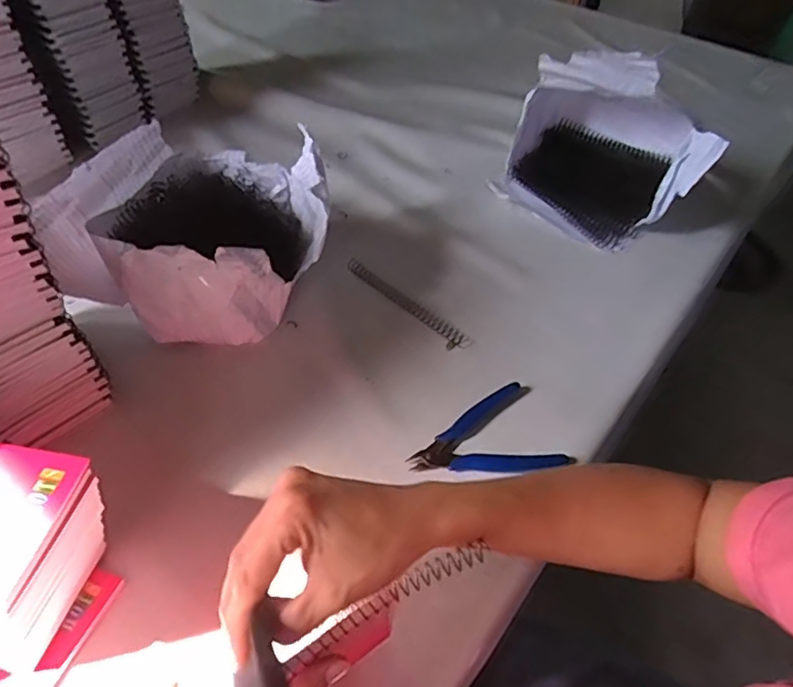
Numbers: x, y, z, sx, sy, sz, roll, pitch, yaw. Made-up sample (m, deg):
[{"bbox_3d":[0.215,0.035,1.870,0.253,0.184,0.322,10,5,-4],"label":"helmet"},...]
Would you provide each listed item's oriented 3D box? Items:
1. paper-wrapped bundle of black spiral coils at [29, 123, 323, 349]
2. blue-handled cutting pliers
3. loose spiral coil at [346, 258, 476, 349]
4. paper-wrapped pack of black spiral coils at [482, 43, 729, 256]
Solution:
[{"bbox_3d":[-0.181,-0.106,0.554,0.231,0.112,0.187,9,49,4],"label":"paper-wrapped bundle of black spiral coils"},{"bbox_3d":[0.069,0.079,0.475,0.119,0.013,0.085,-12,51,-15],"label":"blue-handled cutting pliers"},{"bbox_3d":[0.011,-0.044,0.586,0.161,0.009,0.017,36,55,25],"label":"loose spiral coil"},{"bbox_3d":[0.249,-0.240,0.677,0.222,0.189,0.159,23,51,16],"label":"paper-wrapped pack of black spiral coils"}]

